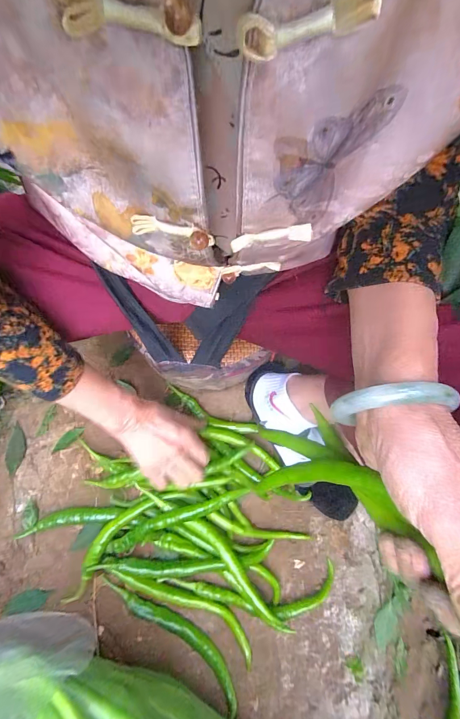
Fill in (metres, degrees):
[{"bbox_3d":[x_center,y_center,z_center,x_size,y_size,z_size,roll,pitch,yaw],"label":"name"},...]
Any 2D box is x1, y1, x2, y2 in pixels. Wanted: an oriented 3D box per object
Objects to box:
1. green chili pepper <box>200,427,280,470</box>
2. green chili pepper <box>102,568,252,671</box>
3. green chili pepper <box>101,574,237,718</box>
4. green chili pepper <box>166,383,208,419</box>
[{"bbox_3d":[0.021,0.135,0.521,0.122,0.013,0.025,25,71,7],"label":"green chili pepper"},{"bbox_3d":[-0.065,0.344,0.473,0.231,0.024,0.046,28,71,8],"label":"green chili pepper"},{"bbox_3d":[-0.076,0.377,0.461,0.239,0.022,0.043,38,73,11],"label":"green chili pepper"},{"bbox_3d":[-0.071,0.068,0.559,0.087,0.009,0.016,43,74,13],"label":"green chili pepper"}]

